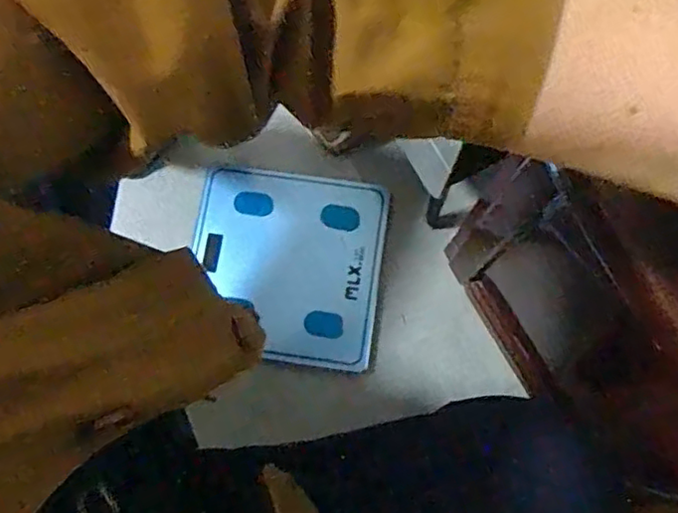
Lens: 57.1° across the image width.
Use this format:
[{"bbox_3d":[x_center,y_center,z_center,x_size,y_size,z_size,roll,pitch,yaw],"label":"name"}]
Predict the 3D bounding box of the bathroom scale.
[{"bbox_3d":[-0.073,0.016,0.909,0.271,0.027,0.272,5,77,2],"label":"bathroom scale"}]

